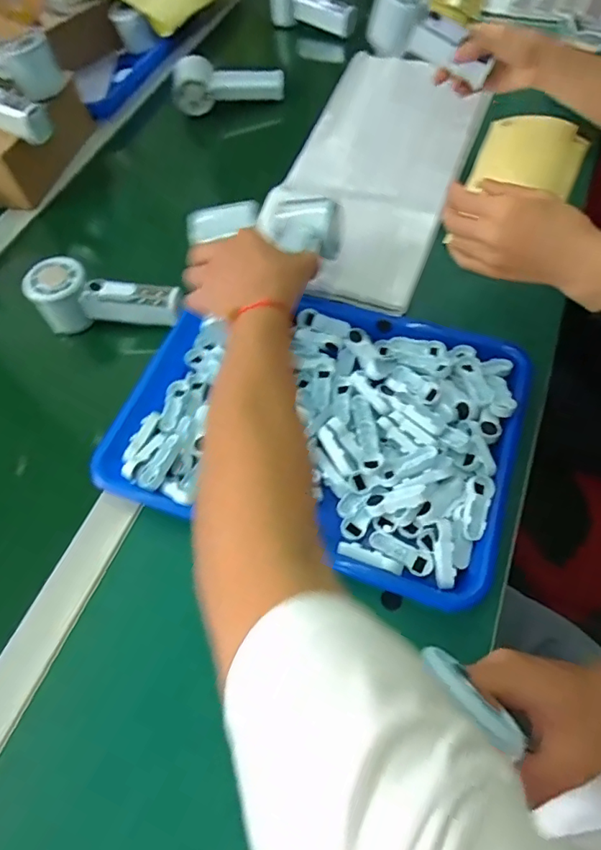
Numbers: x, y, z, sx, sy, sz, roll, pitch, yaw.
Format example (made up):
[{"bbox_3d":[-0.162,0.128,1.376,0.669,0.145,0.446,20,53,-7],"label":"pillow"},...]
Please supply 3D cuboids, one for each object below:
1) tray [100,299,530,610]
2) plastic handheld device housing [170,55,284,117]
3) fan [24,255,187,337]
[{"bbox_3d":[0.010,-0.010,0.454,0.338,0.038,0.243,16,63,15],"label":"tray"},{"bbox_3d":[-0.101,-0.476,0.724,0.151,0.052,0.051,-4,59,4],"label":"plastic handheld device housing"},{"bbox_3d":[-0.199,-0.125,0.531,0.149,0.054,0.055,11,62,13],"label":"fan"}]

